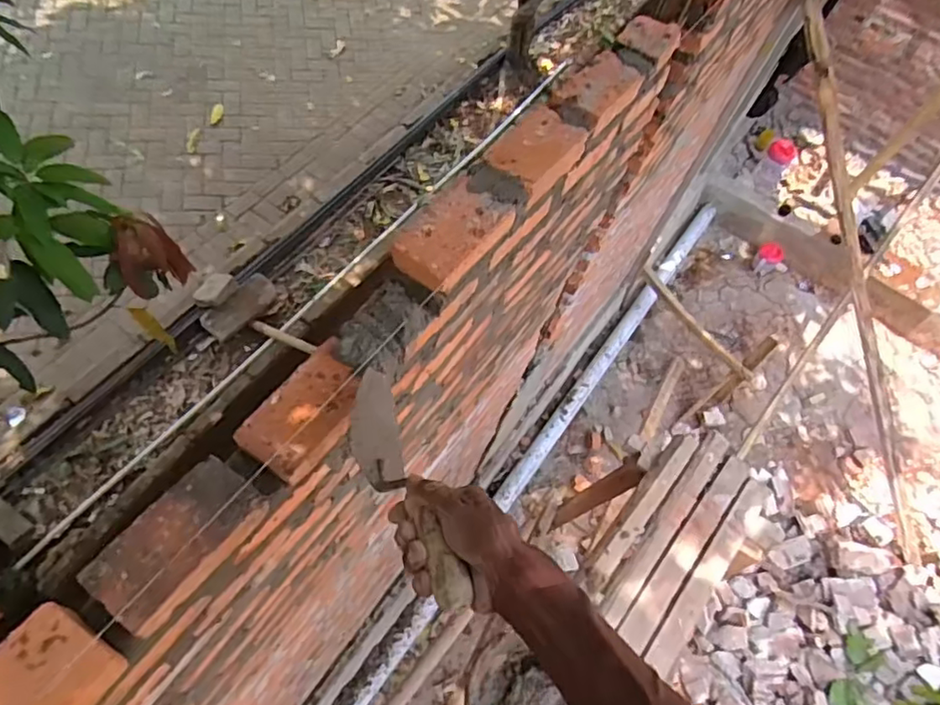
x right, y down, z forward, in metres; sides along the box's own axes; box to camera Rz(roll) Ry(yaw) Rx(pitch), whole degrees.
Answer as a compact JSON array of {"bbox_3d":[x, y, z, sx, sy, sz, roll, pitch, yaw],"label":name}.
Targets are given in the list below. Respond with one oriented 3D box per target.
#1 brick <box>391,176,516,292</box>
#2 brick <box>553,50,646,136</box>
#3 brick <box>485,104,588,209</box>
[{"bbox_3d":[-0.021,-0.139,0.749,0.084,0.036,0.152,34,60,10],"label":"brick"},{"bbox_3d":[0.190,-0.388,0.915,0.081,0.046,0.144,38,61,13],"label":"brick"},{"bbox_3d":[0.090,-0.272,0.843,0.087,0.051,0.146,36,61,12],"label":"brick"}]

